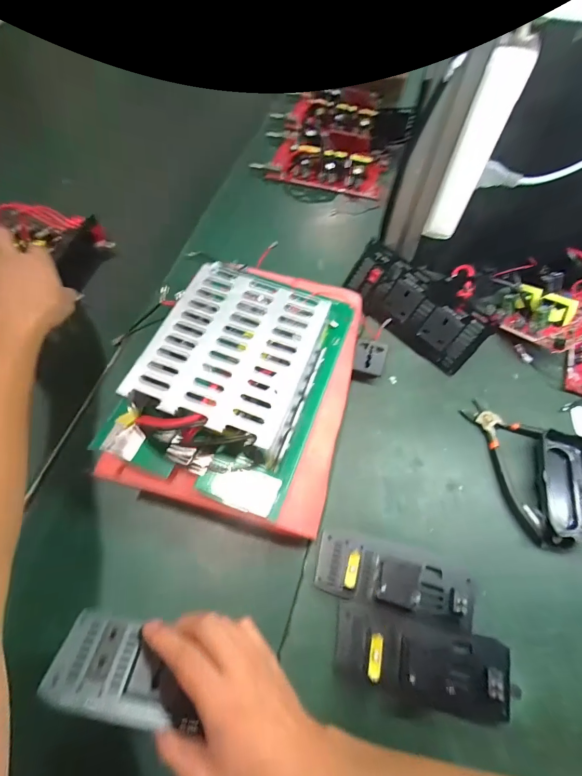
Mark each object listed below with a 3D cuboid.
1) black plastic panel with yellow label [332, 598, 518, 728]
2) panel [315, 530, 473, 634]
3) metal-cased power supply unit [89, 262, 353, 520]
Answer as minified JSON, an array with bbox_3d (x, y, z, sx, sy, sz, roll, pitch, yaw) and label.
[{"bbox_3d":[0.110,0.225,0.302,0.143,0.019,0.061,13,61,6],"label":"black plastic panel with yellow label"},{"bbox_3d":[0.095,0.171,0.328,0.140,0.028,0.051,14,61,7],"label":"panel"},{"bbox_3d":[-0.053,-0.026,0.356,0.181,0.063,0.242,19,62,9],"label":"metal-cased power supply unit"}]

